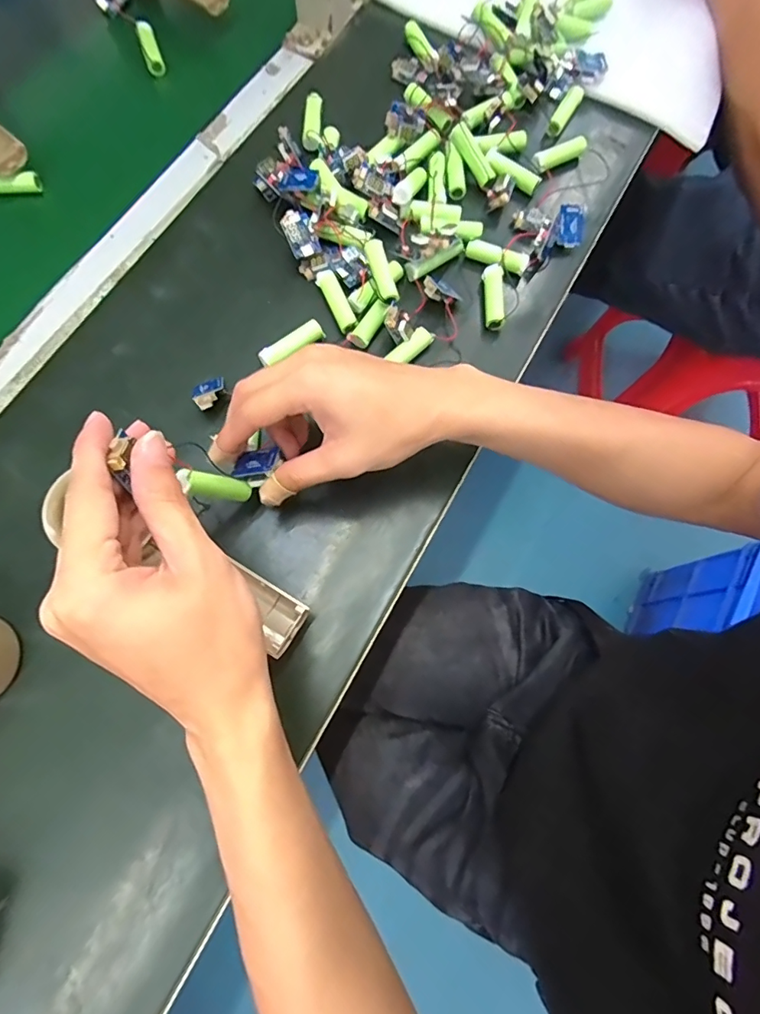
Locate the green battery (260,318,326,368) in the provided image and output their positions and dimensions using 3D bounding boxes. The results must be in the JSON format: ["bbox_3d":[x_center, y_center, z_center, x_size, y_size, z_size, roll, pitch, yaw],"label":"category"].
[{"bbox_3d":[-0.066,-0.119,0.364,0.049,0.014,0.016,-30,78,-10],"label":"green battery"}]

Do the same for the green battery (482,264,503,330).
[{"bbox_3d":[0.087,-0.161,0.376,0.014,0.015,0.047,0,75,-3],"label":"green battery"}]

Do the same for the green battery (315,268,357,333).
[{"bbox_3d":[-0.032,-0.155,0.370,0.015,0.012,0.051,-26,77,-9],"label":"green battery"}]

